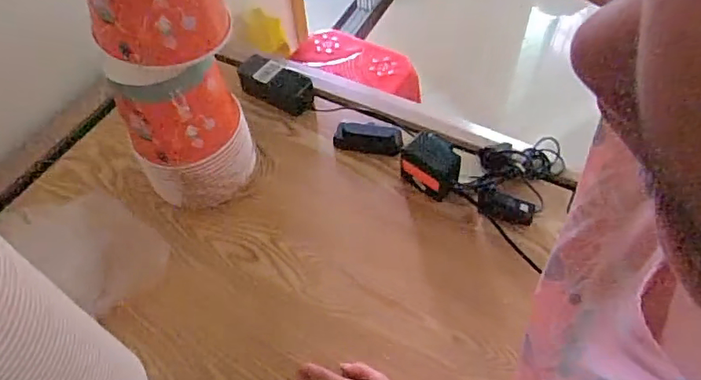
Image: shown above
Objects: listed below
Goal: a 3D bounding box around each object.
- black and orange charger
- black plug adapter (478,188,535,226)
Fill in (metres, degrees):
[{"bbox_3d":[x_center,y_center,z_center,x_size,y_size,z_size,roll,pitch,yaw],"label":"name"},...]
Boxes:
[{"bbox_3d":[0.119,-0.036,0.760,0.084,0.090,0.052,32,61,24],"label":"black and orange charger"},{"bbox_3d":[0.220,0.025,0.740,0.077,0.024,0.033,11,55,11],"label":"black plug adapter"}]

